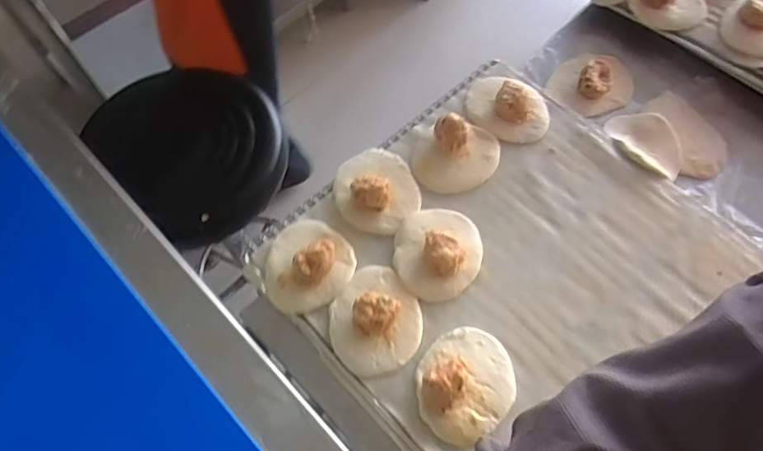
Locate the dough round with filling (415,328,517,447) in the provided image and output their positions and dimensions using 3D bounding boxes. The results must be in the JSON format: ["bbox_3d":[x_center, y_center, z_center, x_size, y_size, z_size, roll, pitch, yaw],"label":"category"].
[{"bbox_3d":[0.076,0.140,0.491,0.084,0.034,0.101,36,71,18],"label":"dough round with filling"}]

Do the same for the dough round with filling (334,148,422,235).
[{"bbox_3d":[-0.008,-0.044,0.586,0.085,0.029,0.102,-25,66,-10],"label":"dough round with filling"}]

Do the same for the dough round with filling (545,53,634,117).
[{"bbox_3d":[0.259,-0.177,0.663,0.091,0.027,0.095,-1,64,2],"label":"dough round with filling"}]

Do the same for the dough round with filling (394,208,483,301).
[{"bbox_3d":[0.058,0.022,0.551,0.087,0.039,0.101,13,65,8],"label":"dough round with filling"}]

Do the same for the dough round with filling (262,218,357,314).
[{"bbox_3d":[-0.075,0.035,0.548,0.089,0.031,0.098,16,66,10],"label":"dough round with filling"}]

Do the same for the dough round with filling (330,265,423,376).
[{"bbox_3d":[-0.007,0.084,0.523,0.087,0.031,0.105,-5,64,0],"label":"dough round with filling"}]

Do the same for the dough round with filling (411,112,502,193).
[{"bbox_3d":[0.085,-0.085,0.605,0.102,0.036,0.091,-7,64,-1],"label":"dough round with filling"}]

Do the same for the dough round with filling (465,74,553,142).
[{"bbox_3d":[0.149,-0.143,0.638,0.099,0.036,0.091,-1,64,2],"label":"dough round with filling"}]

